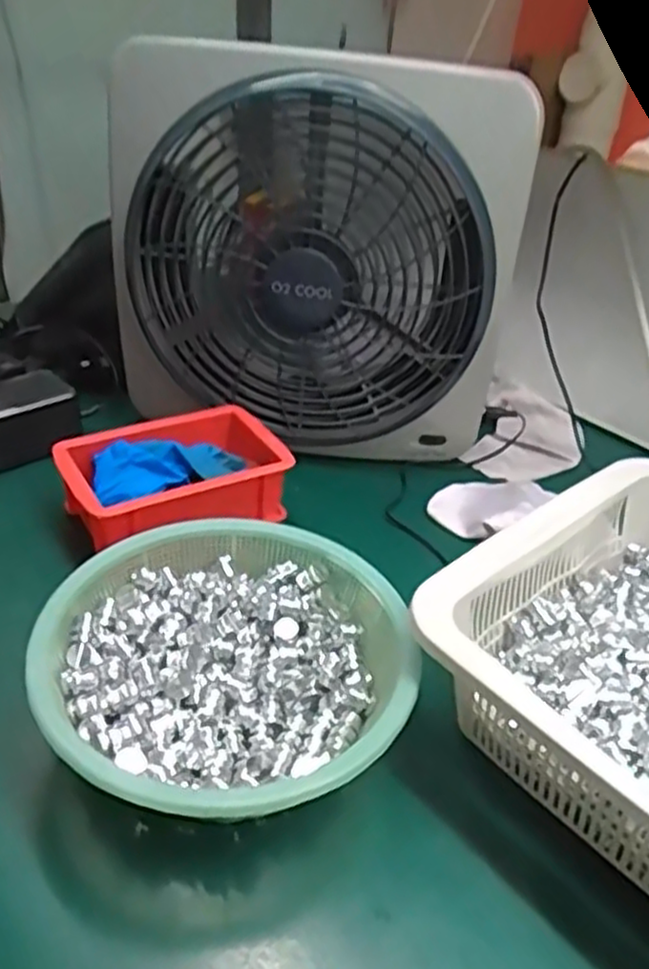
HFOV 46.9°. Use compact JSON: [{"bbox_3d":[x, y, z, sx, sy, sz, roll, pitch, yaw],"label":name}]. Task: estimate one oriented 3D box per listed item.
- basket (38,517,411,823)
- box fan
[{"bbox_3d":[-0.047,0.098,0.392,0.180,0.058,0.190,15,35,15],"label":"basket"},{"bbox_3d":[-0.010,-0.159,0.566,0.294,0.274,0.070,3,34,-3],"label":"box fan"}]

